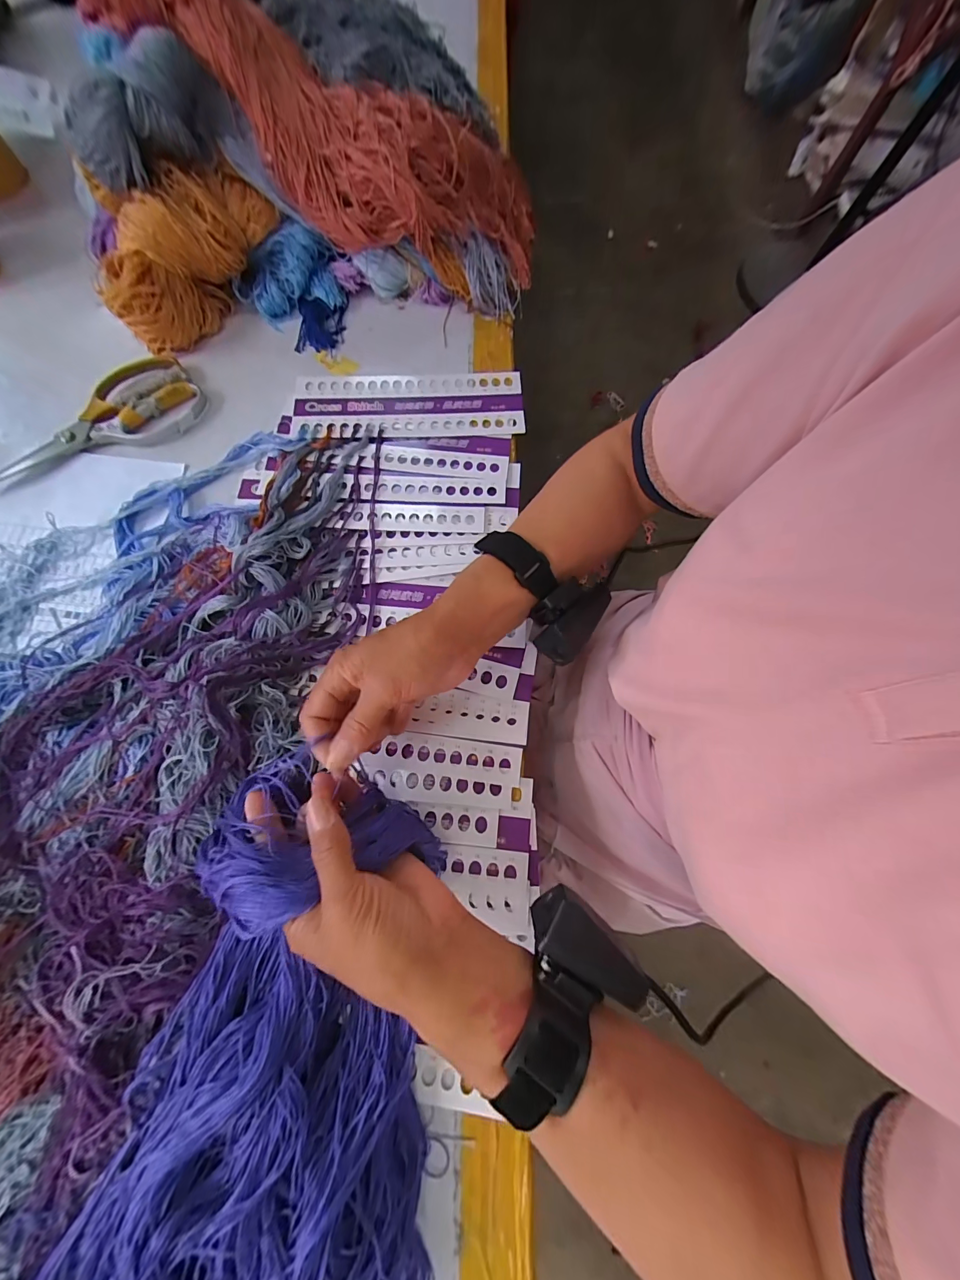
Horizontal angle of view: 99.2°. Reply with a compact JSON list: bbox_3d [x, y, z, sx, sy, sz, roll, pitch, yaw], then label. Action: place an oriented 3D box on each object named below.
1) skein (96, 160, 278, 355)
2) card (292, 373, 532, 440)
[{"bbox_3d":[-0.305,-0.400,0.429,0.064,0.086,0.192,40,92,9],"label":"skein"},{"bbox_3d":[-0.076,-0.253,0.440,0.241,0.006,0.086,-3,72,-2],"label":"card"}]

